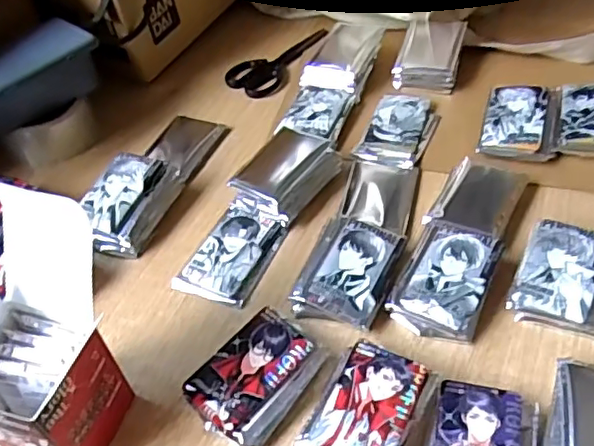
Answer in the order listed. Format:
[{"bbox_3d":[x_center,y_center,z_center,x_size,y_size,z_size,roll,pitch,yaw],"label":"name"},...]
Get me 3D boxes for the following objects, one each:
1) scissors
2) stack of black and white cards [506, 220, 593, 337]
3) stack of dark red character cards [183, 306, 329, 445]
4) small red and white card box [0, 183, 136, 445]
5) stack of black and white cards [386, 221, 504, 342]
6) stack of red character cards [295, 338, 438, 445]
[{"bbox_3d":[-0.023,-0.198,0.708,0.061,0.011,0.139,27,56,25],"label":"scissors"},{"bbox_3d":[0.211,0.043,0.460,0.071,0.031,0.087,20,54,20],"label":"stack of black and white cards"},{"bbox_3d":[-0.028,0.111,0.422,0.066,0.030,0.090,35,60,29],"label":"stack of dark red character cards"},{"bbox_3d":[-0.162,0.077,0.379,0.084,0.154,0.111,12,51,15],"label":"small red and white card box"},{"bbox_3d":[0.118,0.045,0.467,0.065,0.032,0.090,19,53,20],"label":"stack of black and white cards"},{"bbox_3d":[0.045,0.132,0.397,0.065,0.031,0.094,23,54,22],"label":"stack of red character cards"}]

